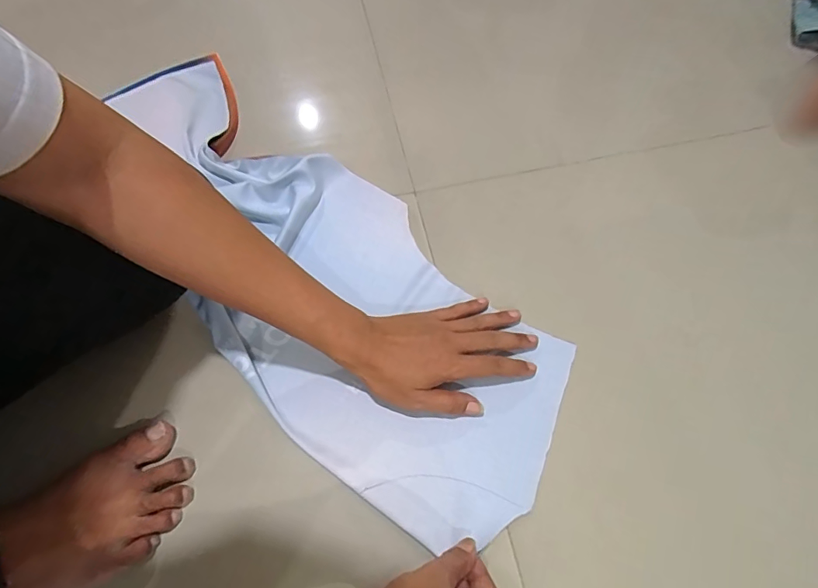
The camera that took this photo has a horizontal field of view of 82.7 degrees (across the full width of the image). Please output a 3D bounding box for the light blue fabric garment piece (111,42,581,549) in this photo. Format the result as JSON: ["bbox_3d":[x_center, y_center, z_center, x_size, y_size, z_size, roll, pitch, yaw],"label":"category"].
[{"bbox_3d":[-0.107,-0.064,0.547,0.282,0.036,0.704,-32,69,-13],"label":"light blue fabric garment piece"}]

